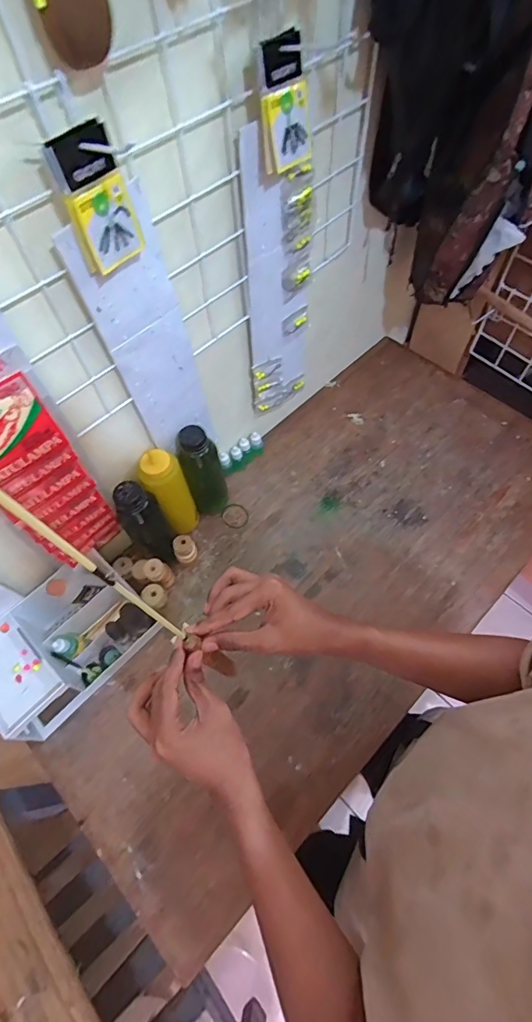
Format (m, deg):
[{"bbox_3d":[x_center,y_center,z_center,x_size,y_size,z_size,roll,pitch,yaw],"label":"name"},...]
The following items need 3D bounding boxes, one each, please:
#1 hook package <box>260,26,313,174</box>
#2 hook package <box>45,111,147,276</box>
[{"bbox_3d":[0.022,-0.390,0.439,0.052,0.095,0.016,-37,48,-14],"label":"hook package"},{"bbox_3d":[-0.137,-0.252,0.374,0.026,0.095,0.055,37,68,26],"label":"hook package"}]

